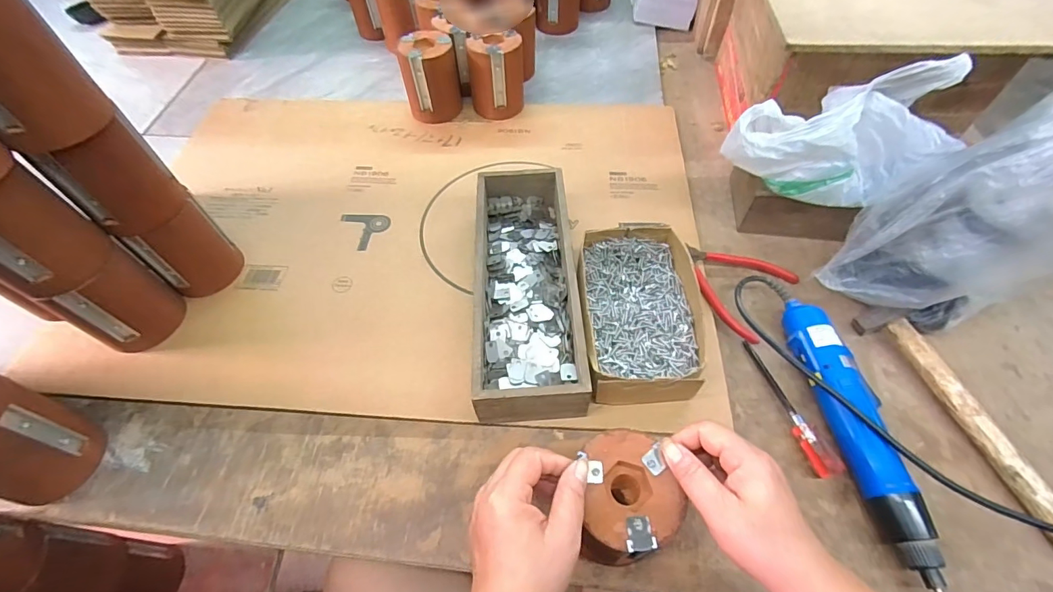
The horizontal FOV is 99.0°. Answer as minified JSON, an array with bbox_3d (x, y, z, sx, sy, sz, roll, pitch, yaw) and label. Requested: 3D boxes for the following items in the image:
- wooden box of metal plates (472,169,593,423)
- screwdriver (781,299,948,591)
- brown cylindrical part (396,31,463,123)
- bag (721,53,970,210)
[{"bbox_3d":[0.000,-0.012,0.477,0.099,0.064,0.281,-3,55,0],"label":"wooden box of metal plates"},{"bbox_3d":[0.298,0.123,0.400,0.054,0.040,0.275,-5,55,-2],"label":"screwdriver"},{"bbox_3d":[-0.141,-0.320,0.664,0.078,0.101,0.074,-9,56,-4],"label":"brown cylindrical part"},{"bbox_3d":[0.333,-0.165,0.477,0.239,0.131,0.090,-7,32,8],"label":"bag"}]

